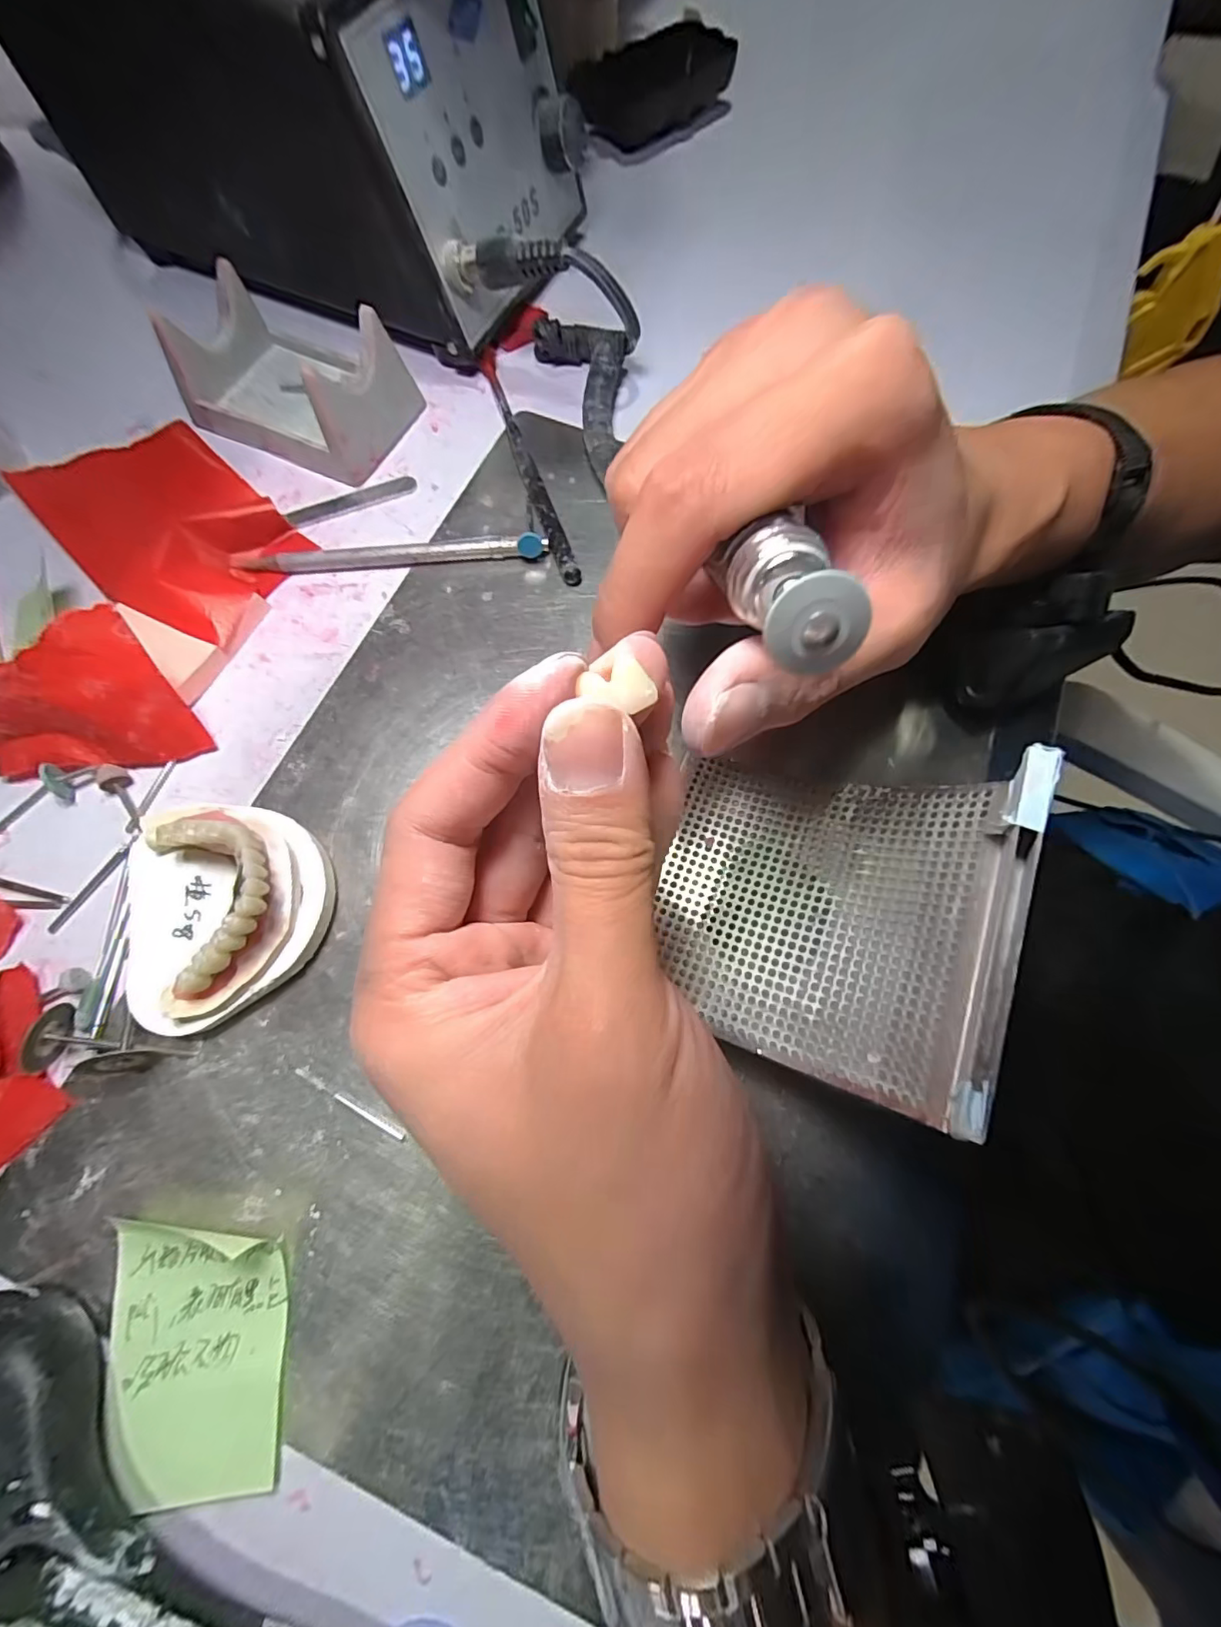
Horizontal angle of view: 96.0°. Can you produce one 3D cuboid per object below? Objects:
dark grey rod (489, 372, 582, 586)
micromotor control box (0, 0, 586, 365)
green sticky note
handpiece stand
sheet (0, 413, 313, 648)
[{"bbox_3d":[-0.041,-0.166,0.267,0.008,0.010,0.140,-19,73,-6],"label":"dark grey rod"},{"bbox_3d":[-0.145,-0.348,0.272,0.230,0.111,0.138,23,73,7],"label":"micromotor control box"},{"bbox_3d":[-0.123,0.158,0.161,0.051,0.005,0.065,-7,72,-3],"label":"green sticky note"},{"bbox_3d":[-0.152,-0.211,0.264,0.096,0.042,0.063,23,73,7],"label":"handpiece stand"},{"bbox_3d":[-0.203,-0.135,0.251,0.136,0.018,0.079,42,76,12],"label":"sheet"}]

